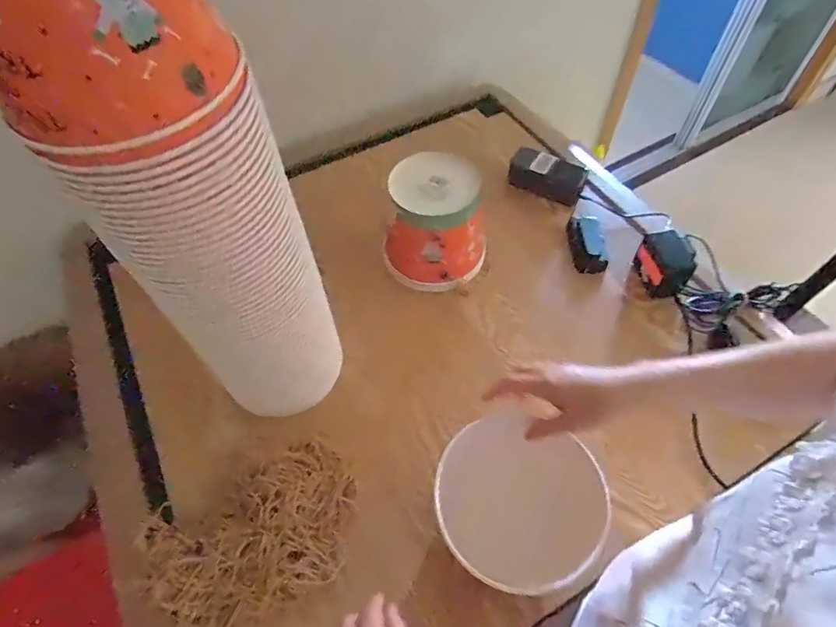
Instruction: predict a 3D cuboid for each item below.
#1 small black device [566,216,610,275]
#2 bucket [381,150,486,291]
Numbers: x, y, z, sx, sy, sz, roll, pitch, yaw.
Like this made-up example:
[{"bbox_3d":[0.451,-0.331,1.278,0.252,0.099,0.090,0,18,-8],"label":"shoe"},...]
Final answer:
[{"bbox_3d":[0.275,-0.112,0.804,0.053,0.026,0.100,-5,56,-2],"label":"small black device"},{"bbox_3d":[0.024,-0.133,0.726,0.151,0.167,0.133,1,56,2],"label":"bucket"}]

